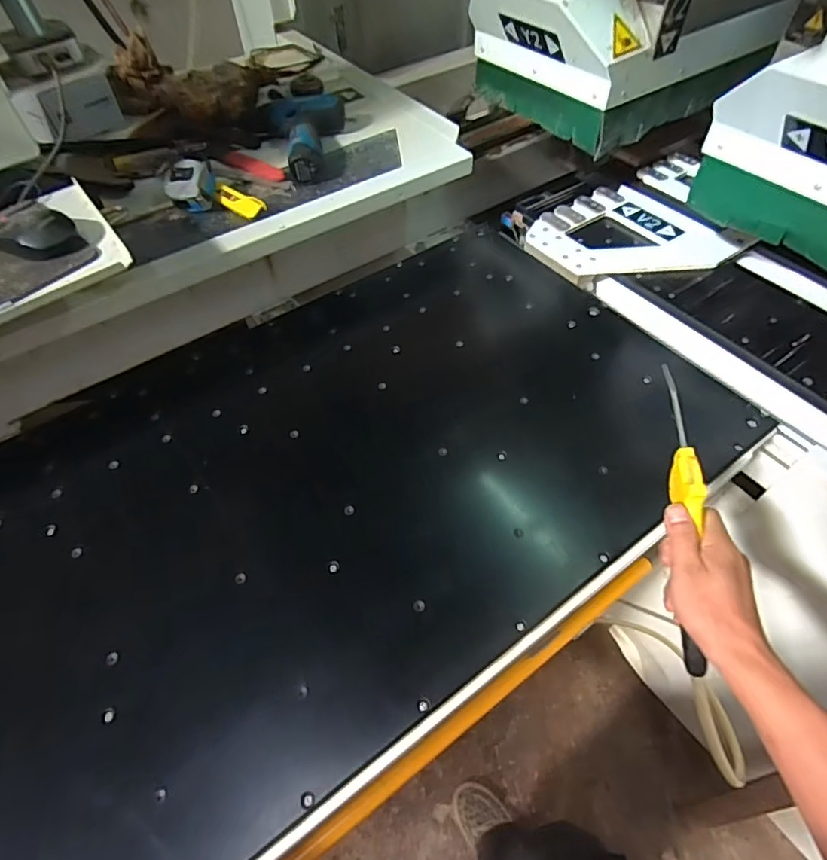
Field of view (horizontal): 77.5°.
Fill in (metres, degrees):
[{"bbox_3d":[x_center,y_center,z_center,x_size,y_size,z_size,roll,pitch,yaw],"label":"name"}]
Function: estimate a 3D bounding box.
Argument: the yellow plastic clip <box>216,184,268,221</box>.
[{"bbox_3d":[-0.253,-0.335,0.751,0.090,0.021,0.035,32,63,19],"label":"yellow plastic clip"}]

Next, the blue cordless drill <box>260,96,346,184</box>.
[{"bbox_3d":[-0.181,-0.481,0.844,0.149,0.053,0.214,-10,58,-6],"label":"blue cordless drill"}]

